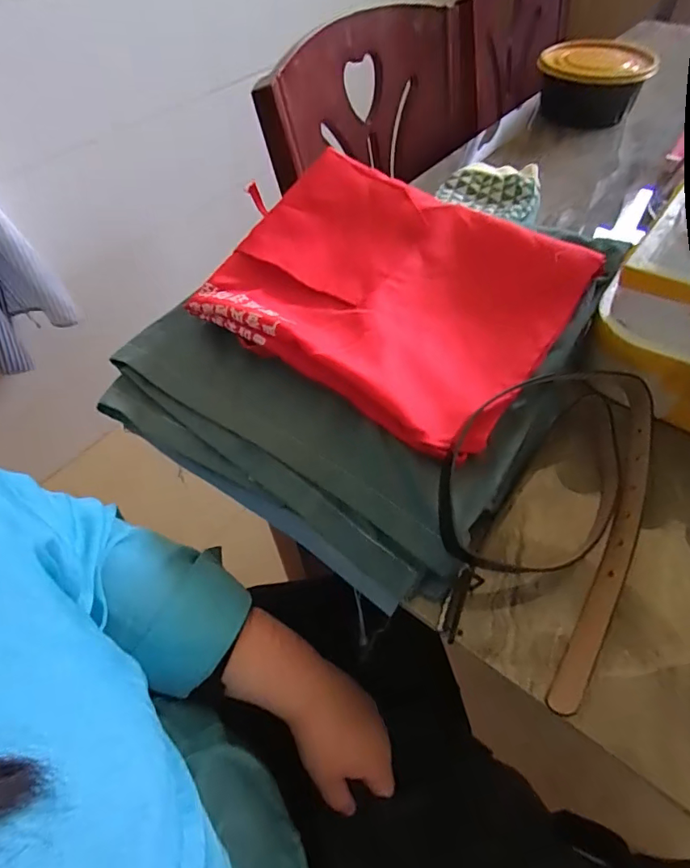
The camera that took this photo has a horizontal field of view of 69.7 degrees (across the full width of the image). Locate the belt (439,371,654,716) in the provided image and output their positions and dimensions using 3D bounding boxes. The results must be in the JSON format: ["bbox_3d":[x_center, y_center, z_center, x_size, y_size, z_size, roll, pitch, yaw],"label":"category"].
[{"bbox_3d":[0.146,0.035,0.365,0.144,0.040,0.270,32,64,2],"label":"belt"}]

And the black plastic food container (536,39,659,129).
[{"bbox_3d":[0.404,-0.570,0.816,0.168,0.103,0.162,18,54,16],"label":"black plastic food container"}]

